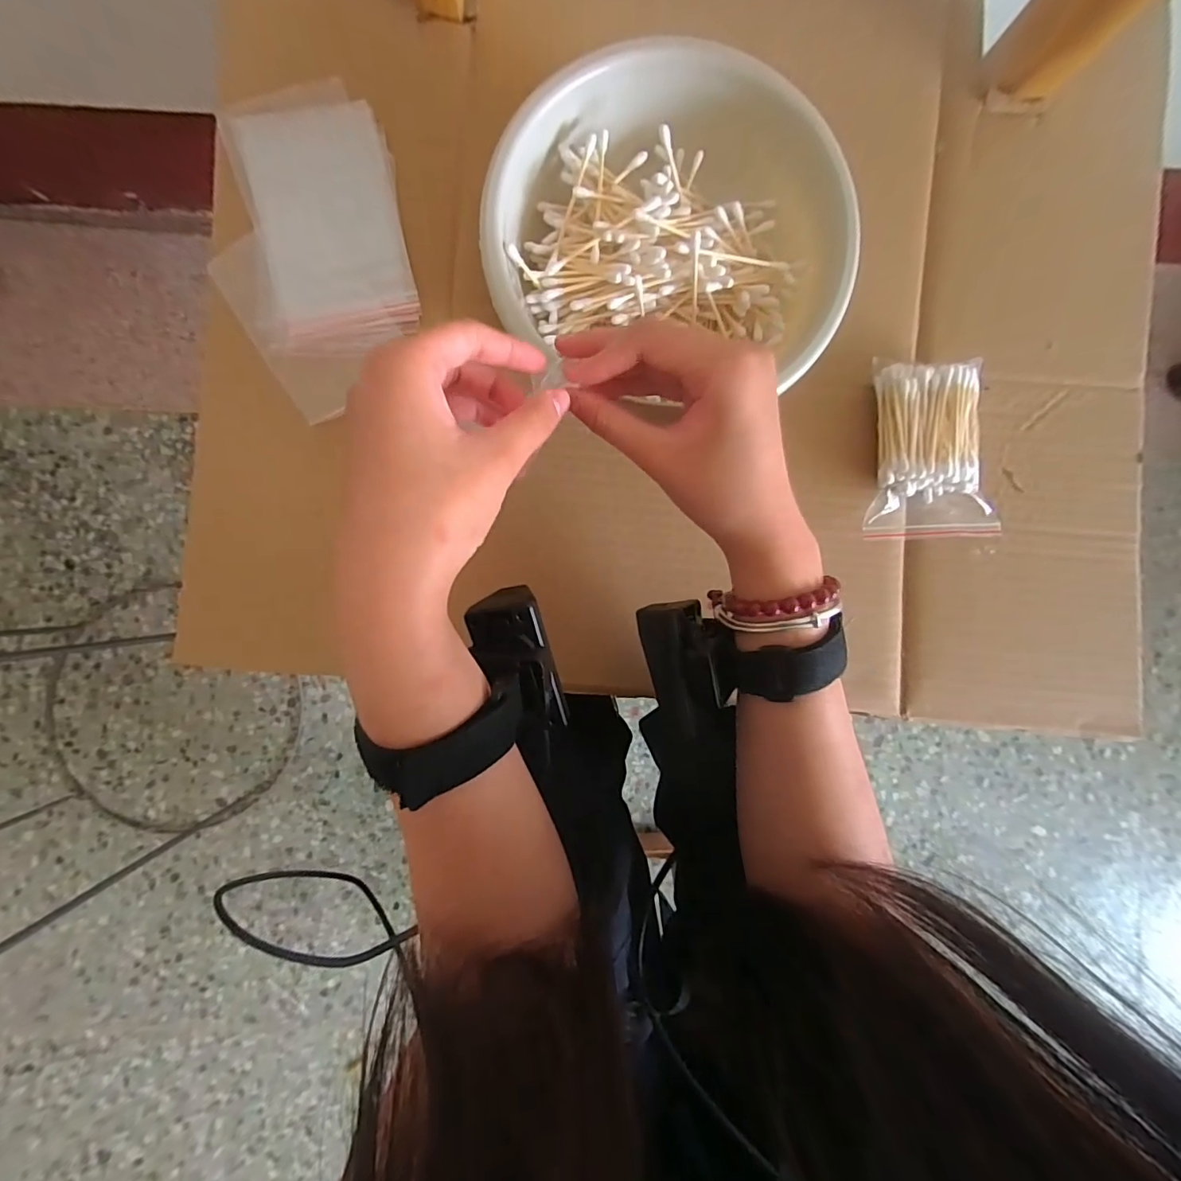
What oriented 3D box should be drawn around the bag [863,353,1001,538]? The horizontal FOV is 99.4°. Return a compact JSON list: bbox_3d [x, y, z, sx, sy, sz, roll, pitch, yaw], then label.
[{"bbox_3d":[0.212,-0.088,0.314,0.066,0.025,0.107,1,90,-2],"label":"bag"}]

